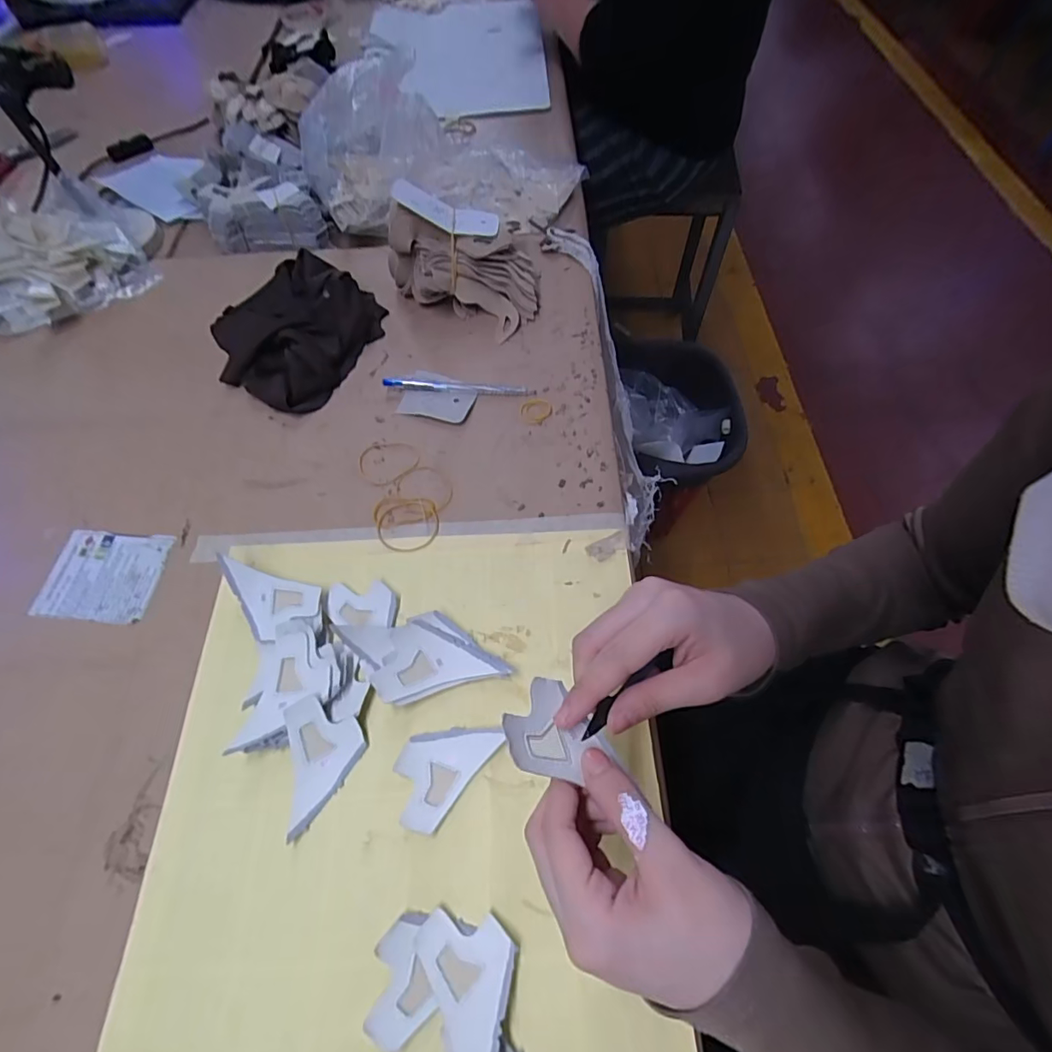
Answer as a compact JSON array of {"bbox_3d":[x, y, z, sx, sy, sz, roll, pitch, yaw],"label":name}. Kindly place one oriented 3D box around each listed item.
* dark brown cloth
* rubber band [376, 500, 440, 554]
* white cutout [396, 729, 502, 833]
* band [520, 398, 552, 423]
[{"bbox_3d":[-0.229,-0.195,0.512,0.138,0.042,0.162,23,64,14],"label":"dark brown cloth"},{"bbox_3d":[-0.096,-0.001,0.420,0.051,0.004,0.047,-4,61,0],"label":"rubber band"},{"bbox_3d":[-0.056,0.153,0.335,0.046,0.006,0.075,35,68,19],"label":"white cutout"},{"bbox_3d":[0.009,-0.106,0.477,0.029,0.004,0.028,-1,61,1],"label":"band"}]

